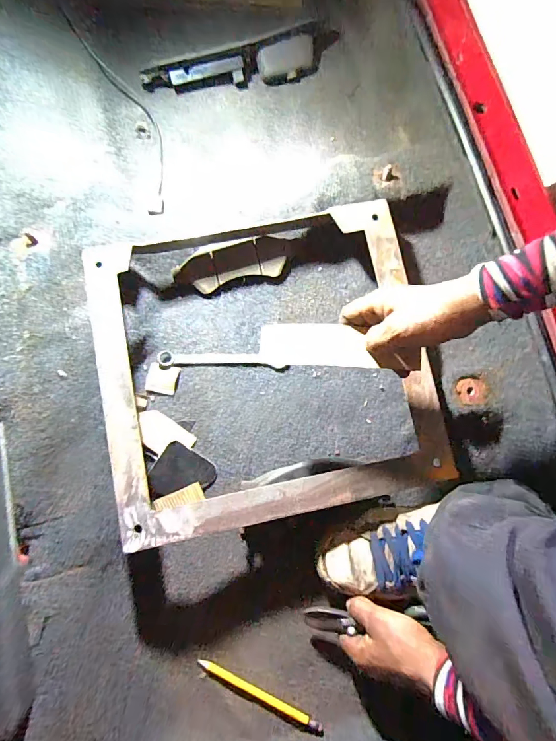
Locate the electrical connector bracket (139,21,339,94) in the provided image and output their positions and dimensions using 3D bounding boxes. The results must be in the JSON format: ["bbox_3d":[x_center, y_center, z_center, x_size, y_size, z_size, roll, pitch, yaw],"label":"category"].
[{"bbox_3d":[-0.059,-0.493,0.624,0.322,0.041,0.053,-14,80,-3],"label":"electrical connector bracket"}]

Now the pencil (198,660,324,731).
[{"bbox_3d":[-0.022,0.397,0.478,0.163,0.012,0.010,25,81,4],"label":"pencil"}]

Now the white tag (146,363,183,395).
[{"bbox_3d":[-0.159,0.011,0.530,0.042,0.004,0.039,13,80,2],"label":"white tag"}]

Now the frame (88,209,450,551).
[{"bbox_3d":[-0.013,-0.013,0.475,0.394,0.032,0.367,-11,80,-3],"label":"frame"}]

